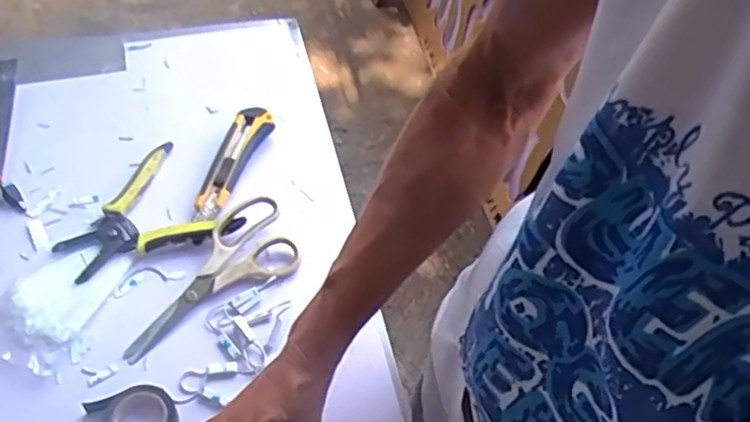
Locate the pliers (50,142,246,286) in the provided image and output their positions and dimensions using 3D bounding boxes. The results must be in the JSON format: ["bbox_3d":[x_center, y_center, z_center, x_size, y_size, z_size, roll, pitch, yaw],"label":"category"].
[{"bbox_3d":[-0.225,0.012,0.630,0.136,0.021,0.150,38,59,22],"label":"pliers"}]

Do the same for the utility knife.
[{"bbox_3d":[-0.149,-0.051,0.676,0.038,0.030,0.141,20,54,10],"label":"utility knife"}]

